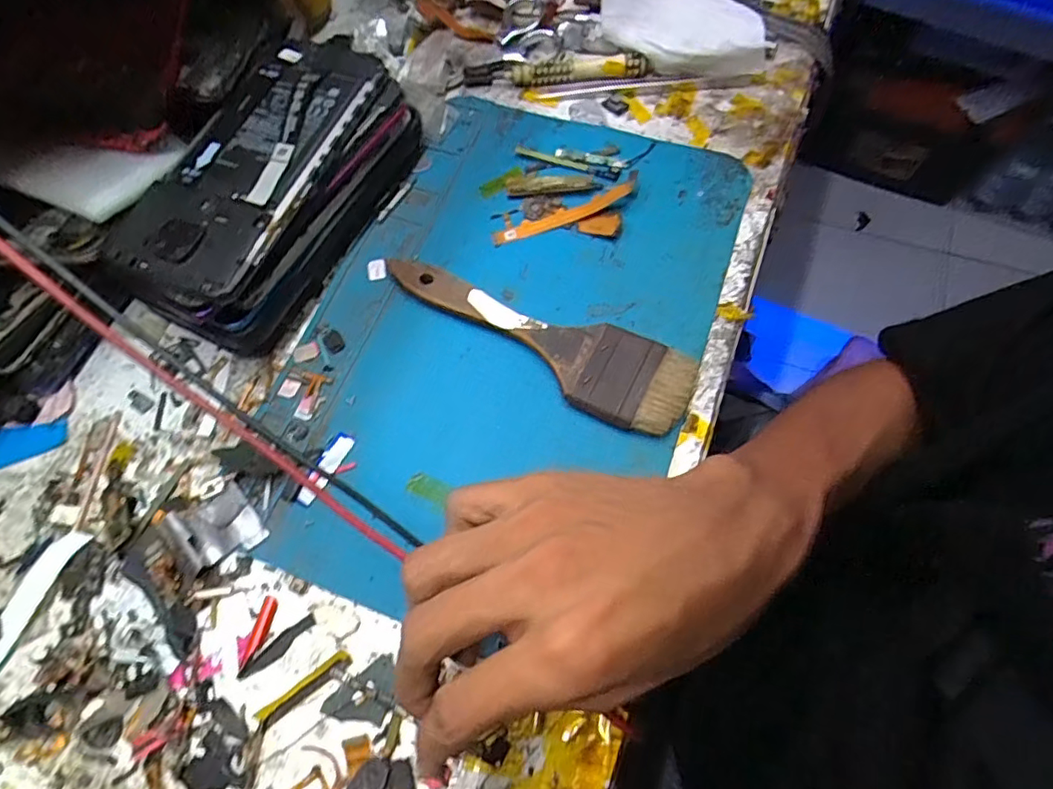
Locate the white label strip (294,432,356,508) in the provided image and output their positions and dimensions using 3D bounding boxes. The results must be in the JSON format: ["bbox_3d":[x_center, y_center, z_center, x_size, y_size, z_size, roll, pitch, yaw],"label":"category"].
[{"bbox_3d":[-0.096,0.035,0.269,0.011,0.004,0.038,25,70,13],"label":"white label strip"}]

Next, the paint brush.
[{"bbox_3d":[0.001,-0.026,0.287,0.164,0.013,0.046,21,69,11],"label":"paint brush"}]

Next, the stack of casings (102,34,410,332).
[{"bbox_3d":[-0.130,-0.102,0.300,0.076,0.060,0.171,20,69,11],"label":"stack of casings"}]

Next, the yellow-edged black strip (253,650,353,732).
[{"bbox_3d":[-0.092,0.121,0.234,0.042,0.004,0.007,-36,70,-12],"label":"yellow-edged black strip"}]

